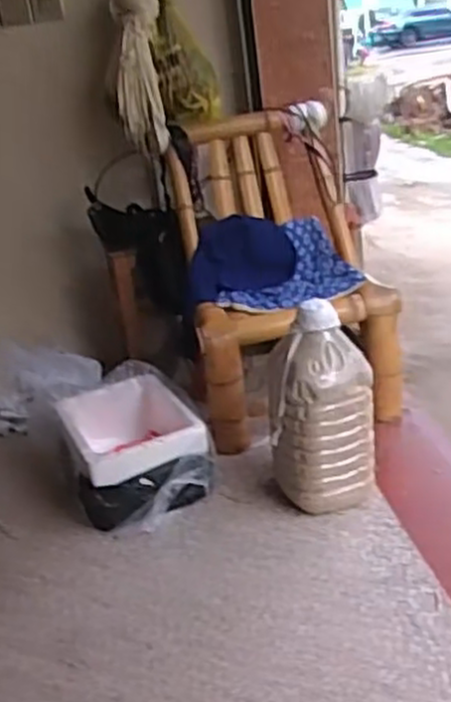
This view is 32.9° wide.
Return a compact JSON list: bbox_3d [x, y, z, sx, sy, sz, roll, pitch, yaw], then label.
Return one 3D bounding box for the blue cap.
[{"bbox_3d":[0.037,-0.216,1.784,0.246,0.145,0.162,-5,22,6],"label":"blue cap"}]

